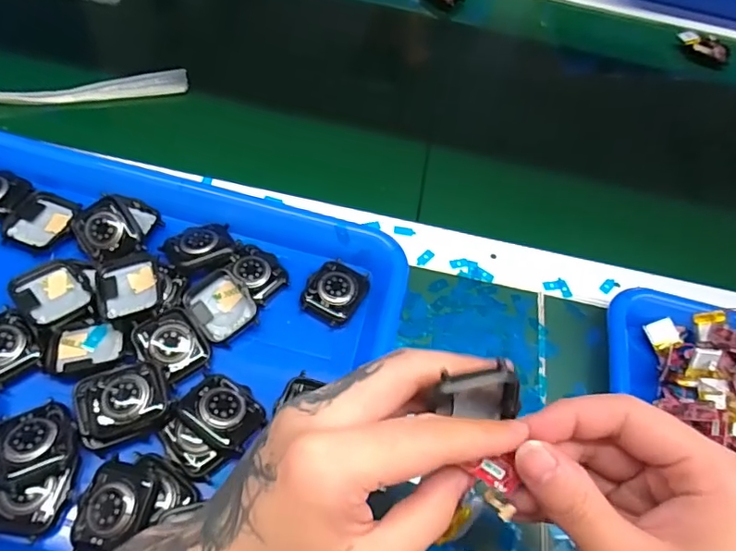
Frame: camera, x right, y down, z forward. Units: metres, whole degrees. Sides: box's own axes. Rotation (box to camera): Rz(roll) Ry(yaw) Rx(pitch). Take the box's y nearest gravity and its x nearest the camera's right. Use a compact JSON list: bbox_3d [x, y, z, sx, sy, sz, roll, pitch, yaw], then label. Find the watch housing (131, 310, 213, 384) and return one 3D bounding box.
[{"bbox_3d":[-0.118,0.041,0.316,0.035,0.016,0.038,-32,67,-25],"label":"watch housing"}]

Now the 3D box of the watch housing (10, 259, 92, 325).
[{"bbox_3d":[-0.191,0.010,0.317,0.041,0.013,0.036,42,61,18],"label":"watch housing"}]

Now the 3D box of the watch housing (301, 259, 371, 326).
[{"bbox_3d":[-0.022,0.011,0.356,0.037,0.011,0.045,30,58,11],"label":"watch housing"}]

